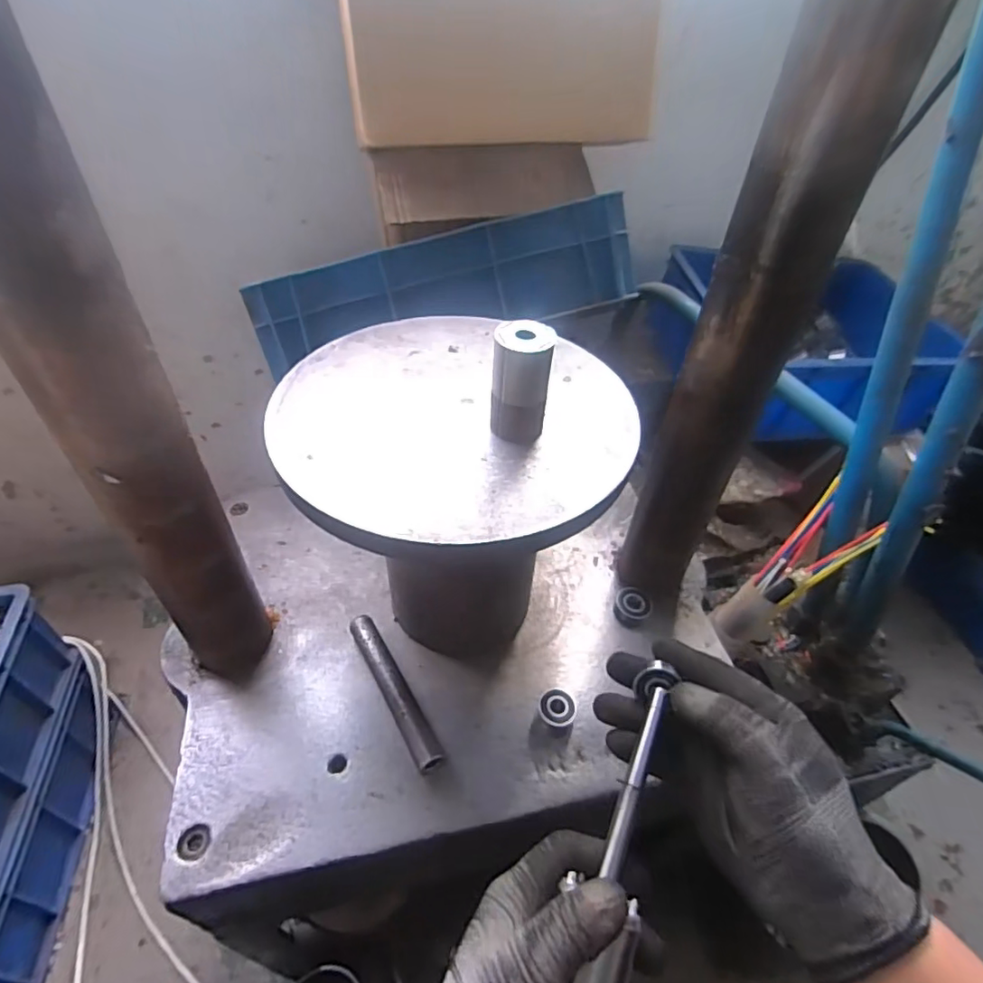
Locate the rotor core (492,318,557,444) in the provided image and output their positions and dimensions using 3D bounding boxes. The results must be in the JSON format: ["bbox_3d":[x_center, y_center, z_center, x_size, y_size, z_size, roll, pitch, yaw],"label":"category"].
[{"bbox_3d":[0.019,-0.070,0.362,0.037,0.073,0.034,6,44,2],"label":"rotor core"}]

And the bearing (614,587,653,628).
[{"bbox_3d":[0.133,0.110,0.529,0.033,0.015,0.035,2,44,-2],"label":"bearing"}]

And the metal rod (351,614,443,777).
[{"bbox_3d":[-0.079,0.162,0.455,0.023,0.021,0.141,-22,50,-24],"label":"metal rod"}]

